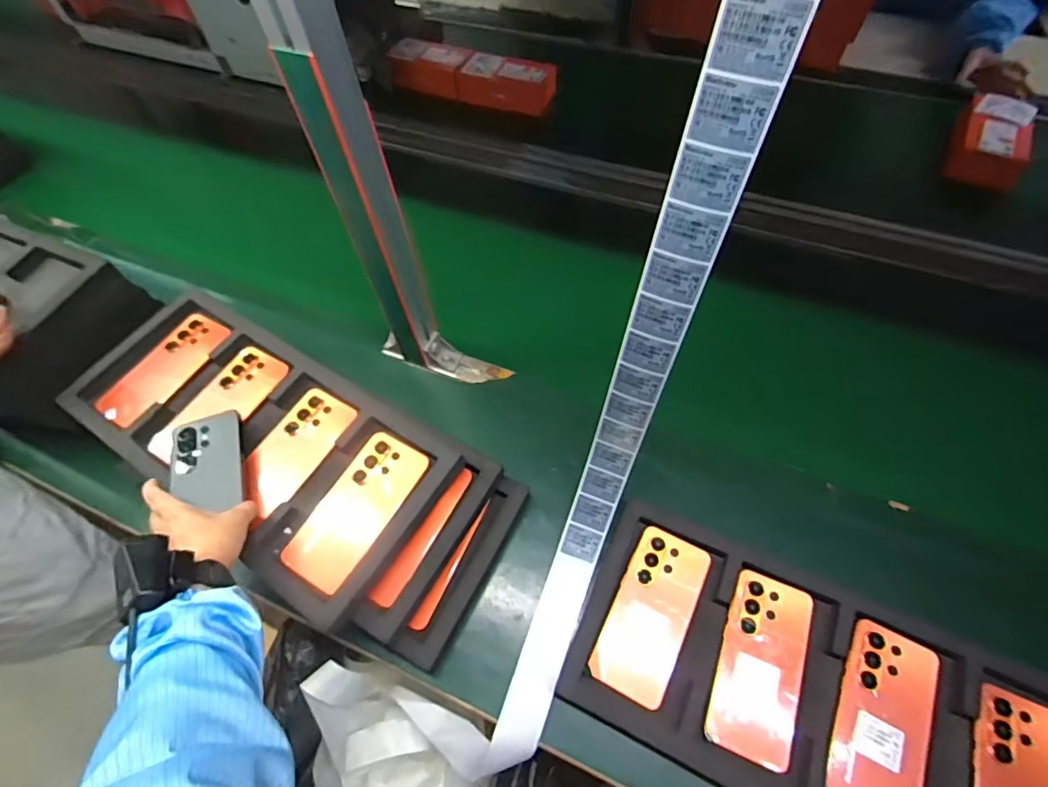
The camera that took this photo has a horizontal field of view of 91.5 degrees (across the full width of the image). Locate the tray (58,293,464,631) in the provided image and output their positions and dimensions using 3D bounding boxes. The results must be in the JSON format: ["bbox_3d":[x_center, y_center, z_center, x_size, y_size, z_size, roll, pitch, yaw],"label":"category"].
[{"bbox_3d":[-0.330,0.041,0.615,0.482,0.022,0.222,29,65,18],"label":"tray"}]

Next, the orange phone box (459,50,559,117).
[{"bbox_3d":[-0.035,-0.653,1.075,0.228,0.057,0.106,12,61,9],"label":"orange phone box"}]

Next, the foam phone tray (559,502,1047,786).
[{"bbox_3d":[0.296,0.298,0.500,0.473,0.026,0.217,21,63,14],"label":"foam phone tray"}]

